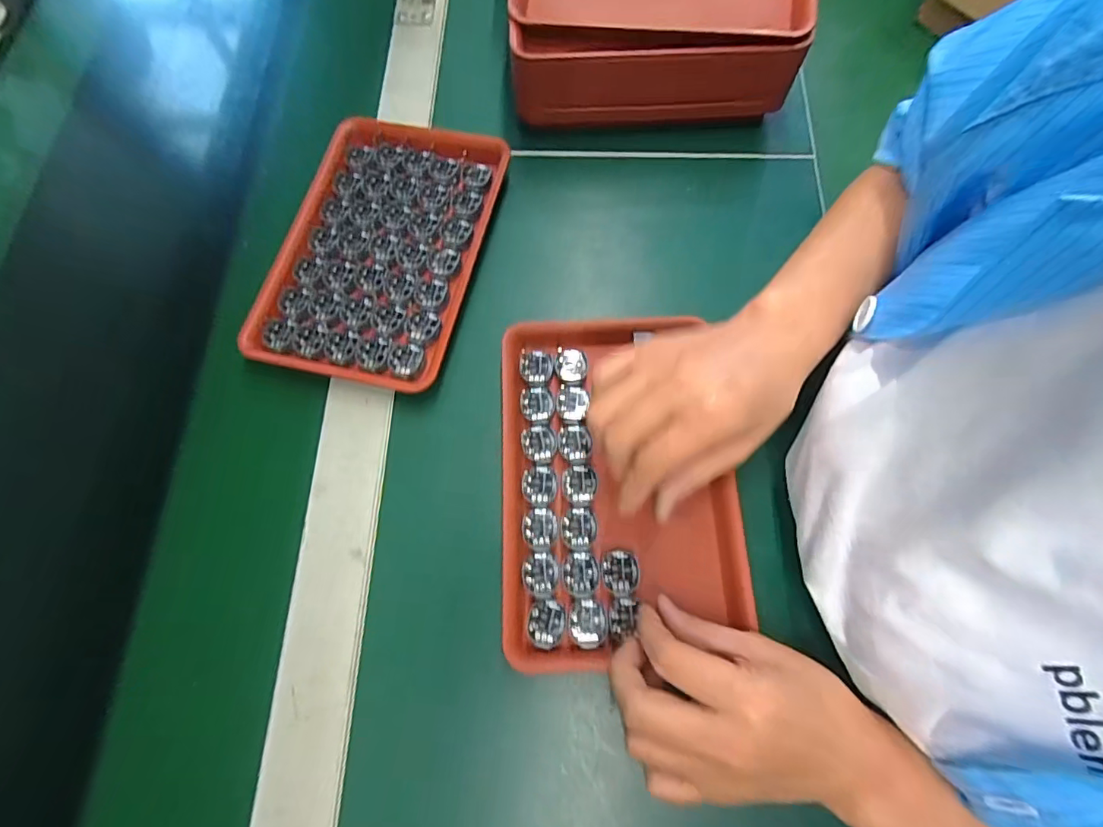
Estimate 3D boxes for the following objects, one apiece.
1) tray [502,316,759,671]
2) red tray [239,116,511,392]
[{"bbox_3d":[0.046,0.043,0.352,0.159,0.022,0.233,-1,70,-2],"label":"tray"},{"bbox_3d":[-0.140,-0.138,0.412,0.155,0.019,0.234,12,73,6],"label":"red tray"}]

